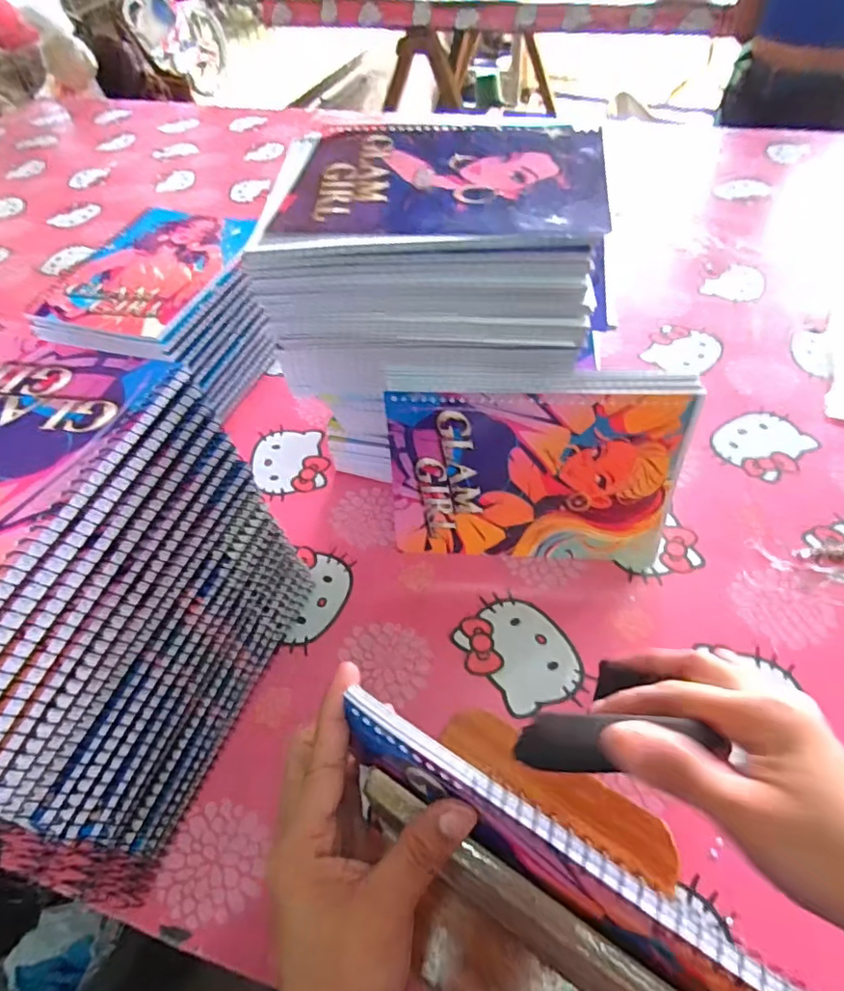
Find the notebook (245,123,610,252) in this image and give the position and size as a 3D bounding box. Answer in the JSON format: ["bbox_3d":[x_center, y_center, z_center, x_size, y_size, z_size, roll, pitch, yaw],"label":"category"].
[{"bbox_3d":[0.010,-0.201,0.356,0.201,0.009,0.152,2,52,6],"label":"notebook"}]

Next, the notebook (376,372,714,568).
[{"bbox_3d":[0.080,-0.017,0.404,0.202,0.154,0.014,2,38,6],"label":"notebook"}]

